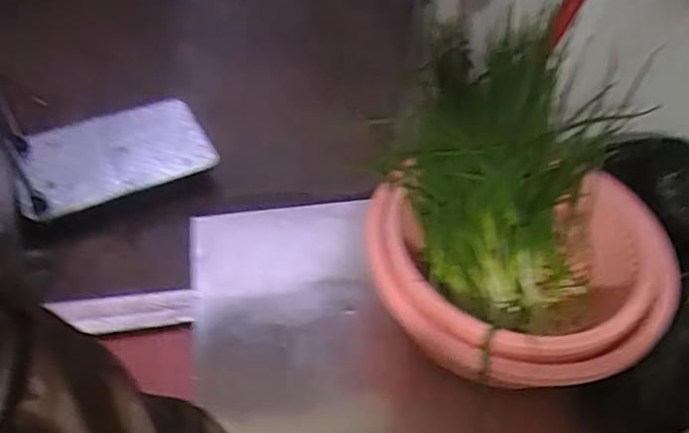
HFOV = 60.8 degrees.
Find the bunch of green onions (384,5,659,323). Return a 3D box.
[{"bbox_3d":[0.165,-0.056,0.607,0.213,0.174,0.263,21,49,12],"label":"bunch of green onions"}]

